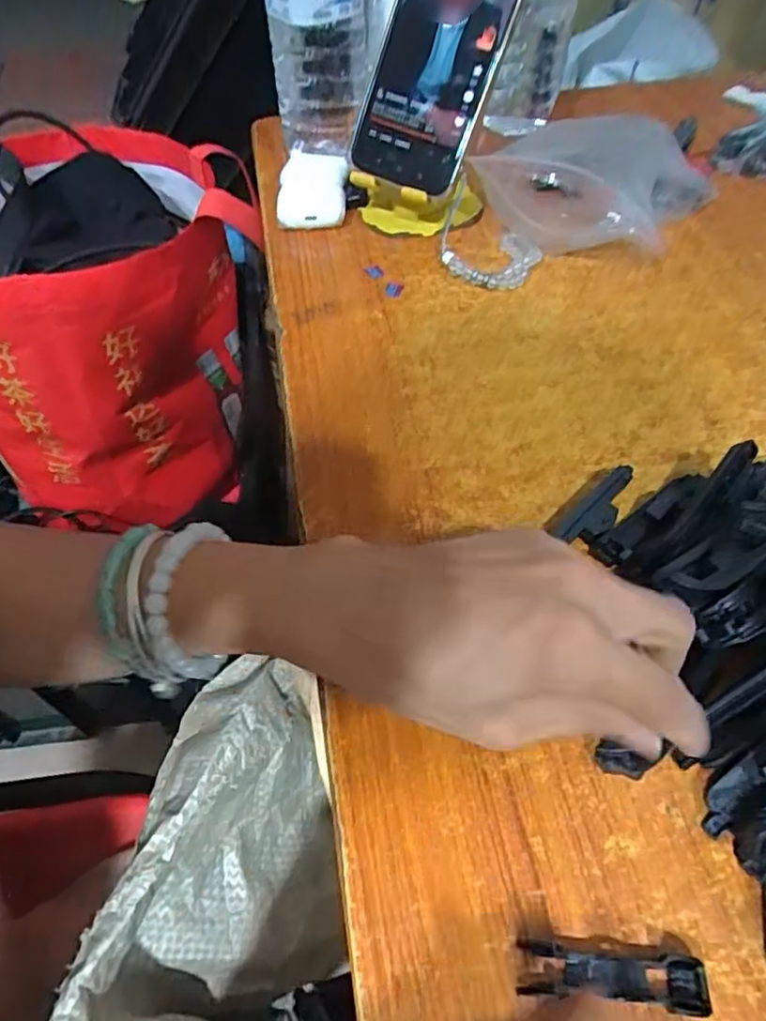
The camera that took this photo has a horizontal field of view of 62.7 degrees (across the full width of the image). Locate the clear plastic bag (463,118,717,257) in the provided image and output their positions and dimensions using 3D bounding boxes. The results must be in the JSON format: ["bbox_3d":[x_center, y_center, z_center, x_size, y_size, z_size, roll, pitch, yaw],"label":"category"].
[{"bbox_3d":[0.153,-0.226,0.438,0.172,0.056,0.076,1,52,2],"label":"clear plastic bag"}]

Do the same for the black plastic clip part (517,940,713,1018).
[{"bbox_3d":[0.069,0.141,0.190,0.053,0.009,0.014,4,52,4],"label":"black plastic clip part"}]

